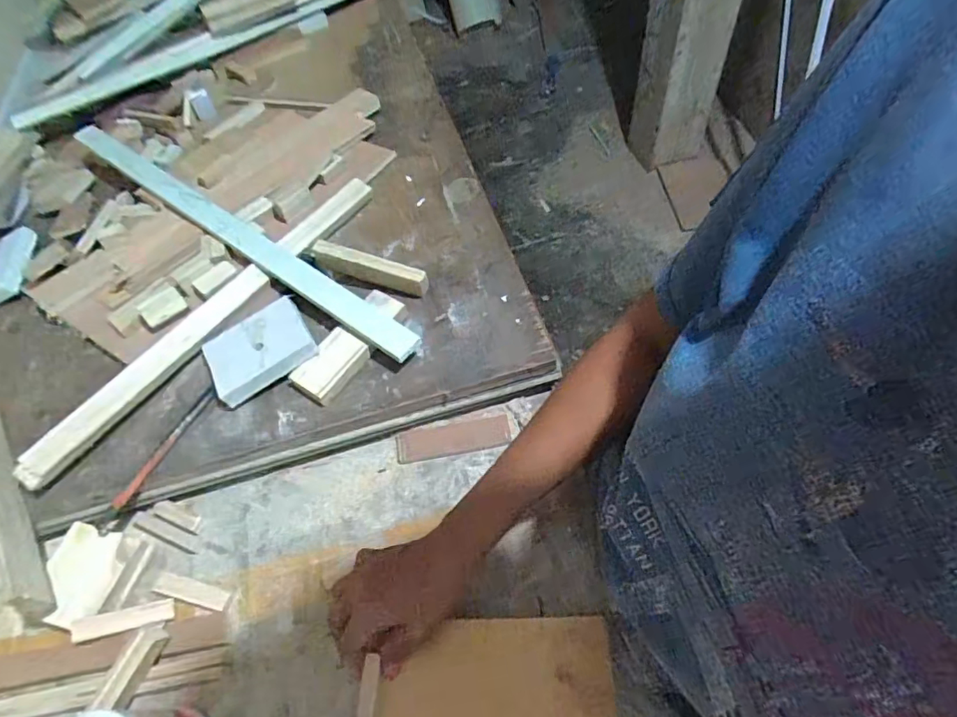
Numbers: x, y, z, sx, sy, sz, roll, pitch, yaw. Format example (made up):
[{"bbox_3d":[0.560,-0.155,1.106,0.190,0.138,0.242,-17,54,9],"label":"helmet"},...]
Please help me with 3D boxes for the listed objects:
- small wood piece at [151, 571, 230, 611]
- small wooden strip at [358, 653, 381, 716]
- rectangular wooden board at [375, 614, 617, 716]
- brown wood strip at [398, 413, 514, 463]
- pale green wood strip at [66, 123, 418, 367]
[{"bbox_3d":[-0.257,0.207,0.464,0.075,0.006,0.016,10,59,12],"label":"small wood piece"},{"bbox_3d":[-0.082,0.257,0.379,0.013,0.006,0.069,-2,63,11],"label":"small wooden strip"},{"bbox_3d":[0.013,0.254,0.375,0.168,0.008,0.118,-2,58,0],"label":"rectangular wooden board"},{"bbox_3d":[-0.025,0.080,0.525,0.112,0.010,0.031,-11,57,-1],"label":"brown wood strip"},{"bbox_3d":[-0.301,-0.160,0.613,0.595,0.026,0.038,33,64,20],"label":"pale green wood strip"}]

